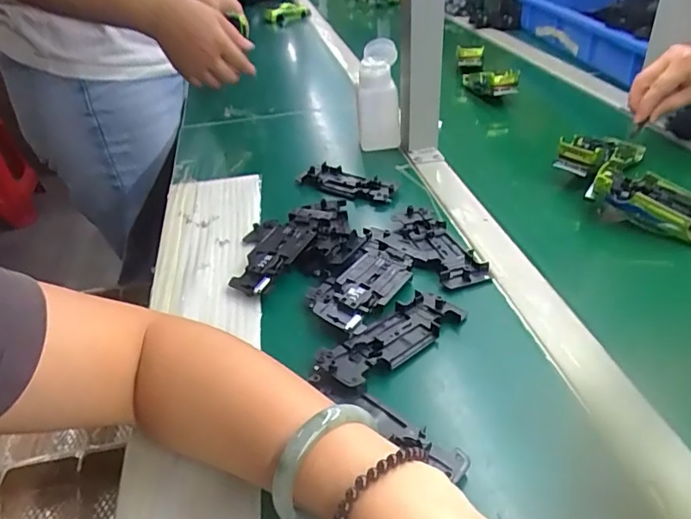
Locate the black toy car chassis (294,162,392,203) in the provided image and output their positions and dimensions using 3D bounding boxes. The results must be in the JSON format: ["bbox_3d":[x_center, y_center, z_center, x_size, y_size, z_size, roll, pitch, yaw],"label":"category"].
[{"bbox_3d":[0.001,-0.091,0.619,0.127,0.015,0.042,25,47,35],"label":"black toy car chassis"}]

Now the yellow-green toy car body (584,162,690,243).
[{"bbox_3d":[0.308,-0.050,0.514,0.131,0.034,0.060,27,46,14],"label":"yellow-green toy car body"}]

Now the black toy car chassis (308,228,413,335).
[{"bbox_3d":[0.018,0.014,0.459,0.064,0.013,0.127,18,43,29],"label":"black toy car chassis"}]

